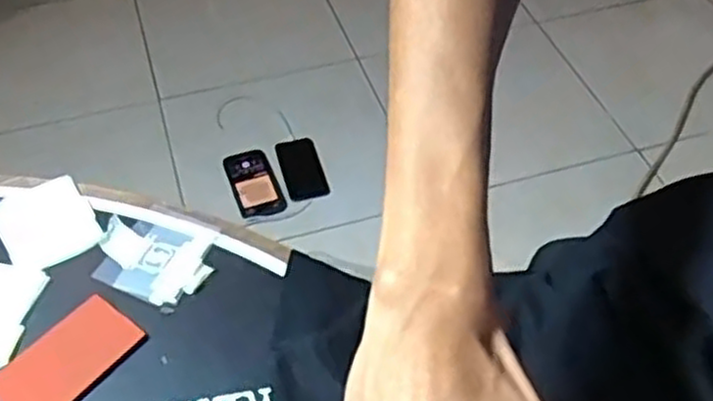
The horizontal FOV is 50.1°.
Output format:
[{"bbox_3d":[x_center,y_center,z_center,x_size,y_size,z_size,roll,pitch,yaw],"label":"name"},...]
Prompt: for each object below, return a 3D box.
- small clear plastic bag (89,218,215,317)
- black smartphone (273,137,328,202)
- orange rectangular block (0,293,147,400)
[{"bbox_3d":[-0.142,0.043,0.525,0.083,0.005,0.060,10,51,9],"label":"small clear plastic bag"},{"bbox_3d":[-0.095,-0.056,1.319,0.069,0.008,0.141,-13,51,-10],"label":"black smartphone"},{"bbox_3d":[-0.180,0.098,0.472,0.052,0.006,0.085,33,58,25],"label":"orange rectangular block"}]

